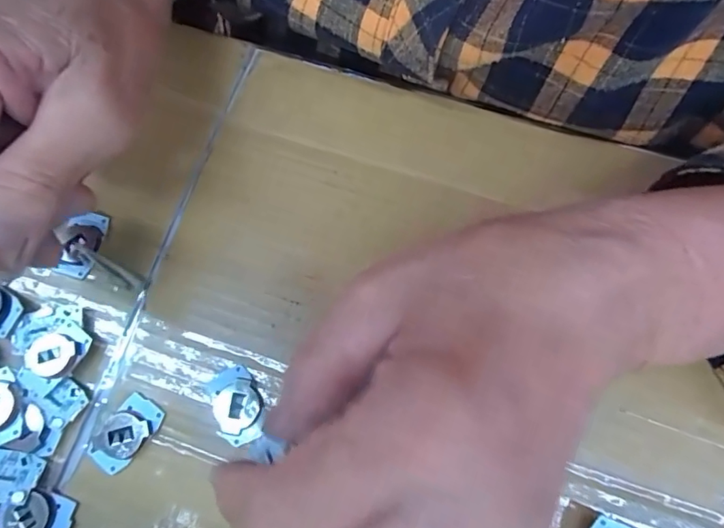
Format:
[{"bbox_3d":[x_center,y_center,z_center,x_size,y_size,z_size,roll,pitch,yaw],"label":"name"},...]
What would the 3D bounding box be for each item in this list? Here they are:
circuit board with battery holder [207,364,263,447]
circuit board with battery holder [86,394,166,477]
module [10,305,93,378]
[{"bbox_3d":[-0.051,0.057,0.195,0.020,0.004,0.029,-25,73,-6],"label":"circuit board with battery holder"},{"bbox_3d":[-0.095,0.068,0.193,0.018,0.007,0.030,35,77,12],"label":"circuit board with battery holder"},{"bbox_3d":[-0.128,0.030,0.201,0.032,0.006,0.027,35,77,12],"label":"module"}]

